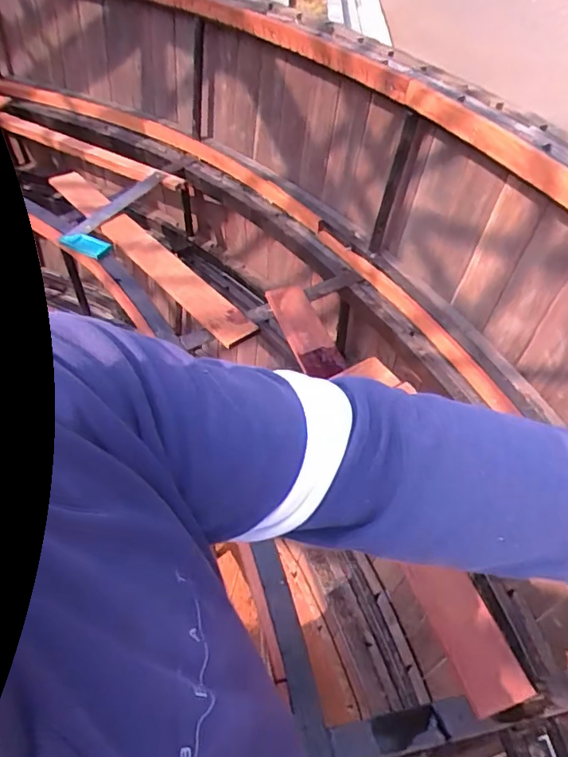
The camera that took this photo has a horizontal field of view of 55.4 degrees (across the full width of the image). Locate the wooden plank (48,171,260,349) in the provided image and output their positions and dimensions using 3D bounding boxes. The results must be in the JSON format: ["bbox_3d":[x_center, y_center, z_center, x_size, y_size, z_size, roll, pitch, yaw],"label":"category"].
[{"bbox_3d":[-0.284,-0.261,1.056,0.084,0.025,0.659,-31,56,-25],"label":"wooden plank"}]

